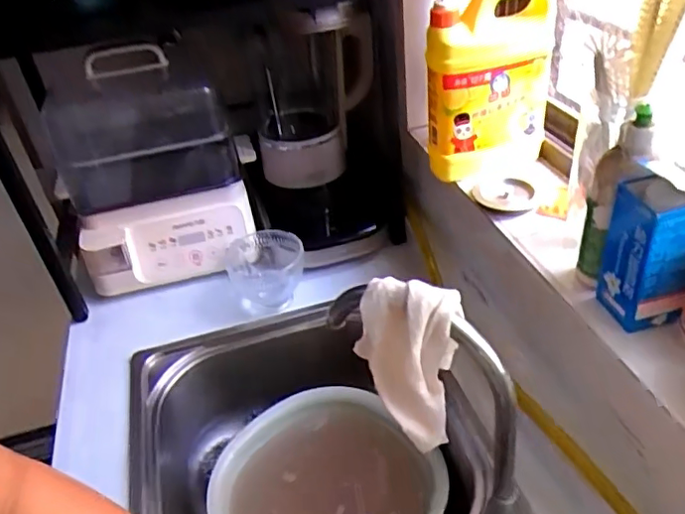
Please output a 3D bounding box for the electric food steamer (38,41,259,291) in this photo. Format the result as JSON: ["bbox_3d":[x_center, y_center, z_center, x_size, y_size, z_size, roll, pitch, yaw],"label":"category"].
[{"bbox_3d":[-0.291,-0.142,0.888,0.250,0.279,0.228,-14,38,-8],"label":"electric food steamer"}]

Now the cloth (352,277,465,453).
[{"bbox_3d":[0.044,0.074,0.422,0.076,0.111,0.061,4,39,14],"label":"cloth"}]

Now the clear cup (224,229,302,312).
[{"bbox_3d":[-0.111,0.015,0.848,0.103,0.077,0.100,-5,38,4],"label":"clear cup"}]

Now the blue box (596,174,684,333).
[{"bbox_3d":[0.263,-0.004,0.497,0.056,0.128,0.061,-11,38,-4],"label":"blue box"}]

